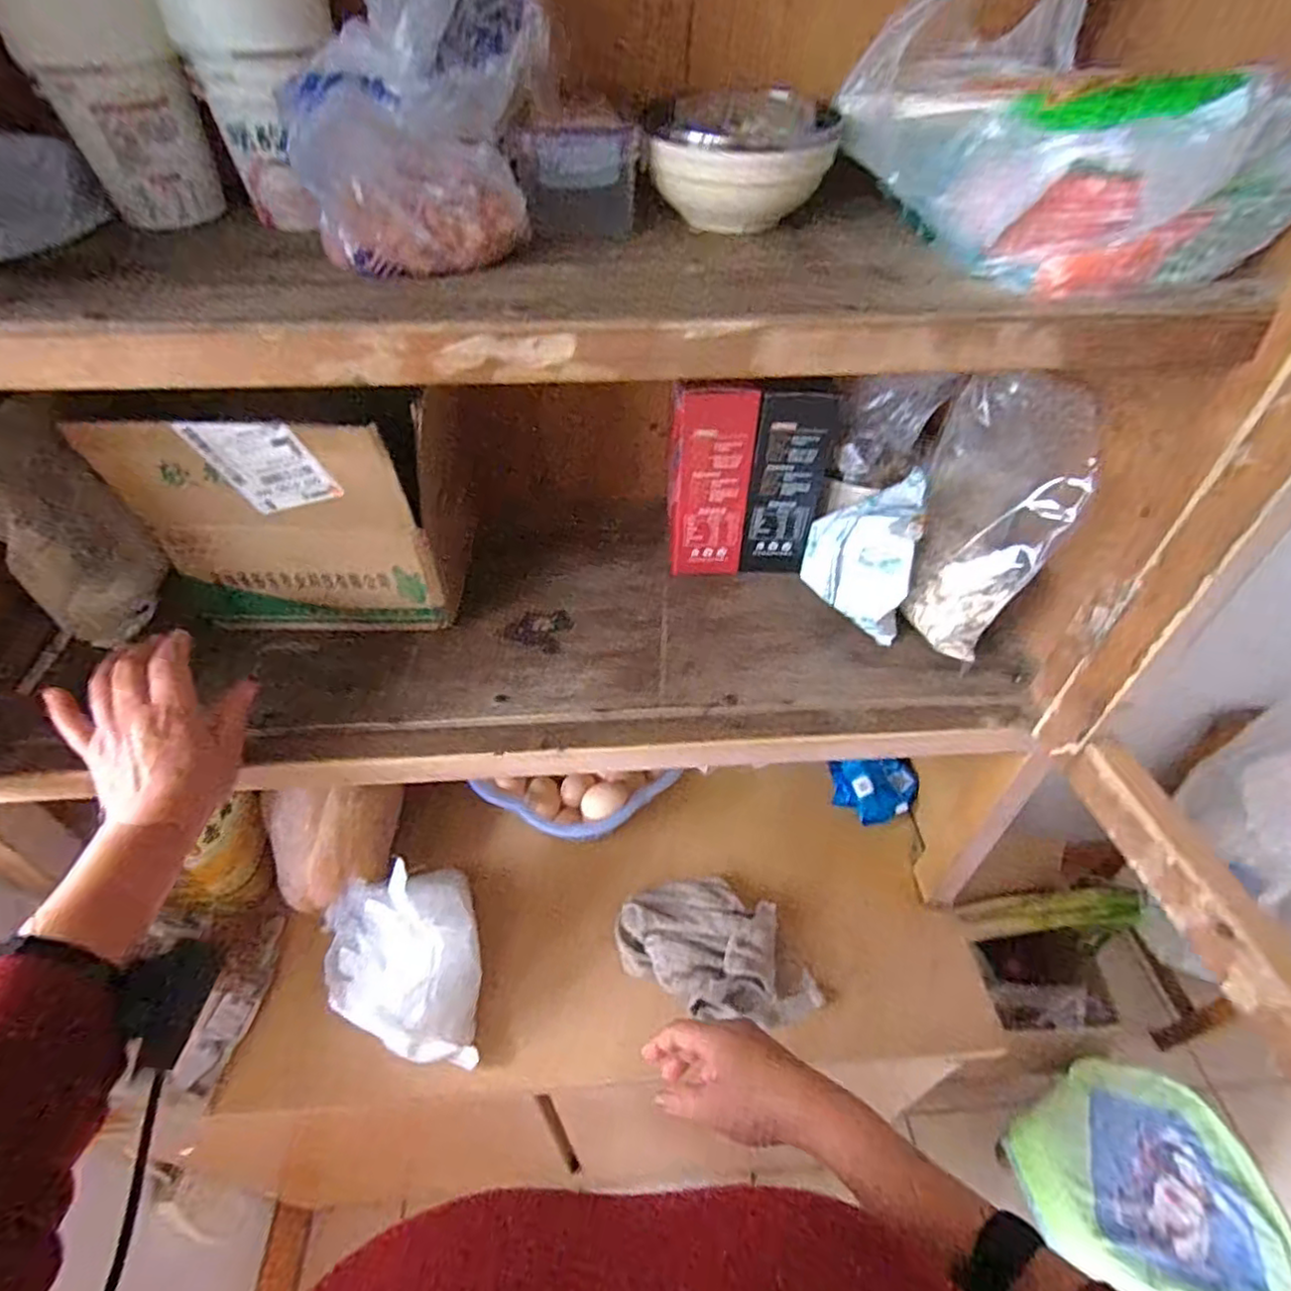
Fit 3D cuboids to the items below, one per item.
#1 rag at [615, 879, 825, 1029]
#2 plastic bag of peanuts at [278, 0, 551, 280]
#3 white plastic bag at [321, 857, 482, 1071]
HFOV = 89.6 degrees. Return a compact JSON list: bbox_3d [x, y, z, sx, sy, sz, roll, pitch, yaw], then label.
[{"bbox_3d":[0.077,0.317,0.685,0.218,0.037,0.130,19,47,17],"label":"rag"},{"bbox_3d":[-0.132,-0.331,0.380,0.126,0.176,0.132,7,45,6],"label":"plastic bag of peanuts"},{"bbox_3d":[-0.242,0.306,0.635,0.145,0.091,0.192,-12,46,-13],"label":"white plastic bag"}]

